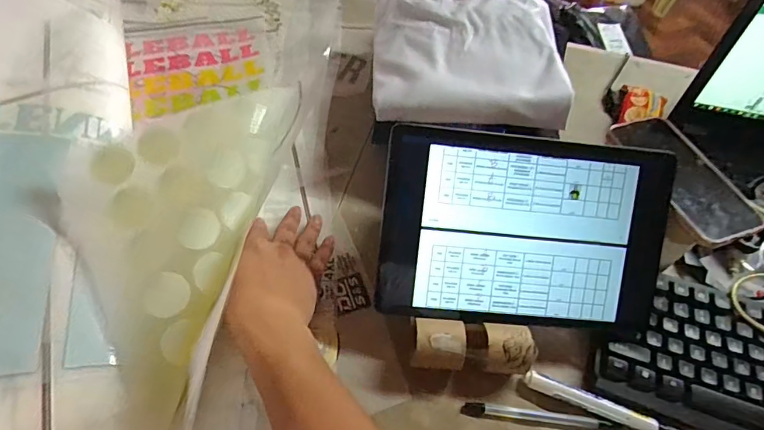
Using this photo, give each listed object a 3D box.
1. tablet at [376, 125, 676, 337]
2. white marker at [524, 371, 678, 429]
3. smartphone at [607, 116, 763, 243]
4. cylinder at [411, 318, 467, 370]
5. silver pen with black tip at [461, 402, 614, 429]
[{"bbox_3d":[0.125,0.019,0.408,0.248,0.011,0.171,5,96,-5],"label":"tablet"},{"bbox_3d":[0.192,0.165,0.401,0.139,0.014,0.015,19,56,9],"label":"white marker"},{"bbox_3d":[0.284,-0.040,0.437,0.076,0.011,0.147,-17,58,-15],"label":"smartphone"},{"bbox_3d":[0.048,0.116,0.403,0.043,0.043,0.040,9,55,2],"label":"cylinder"},{"bbox_3d":[0.135,0.176,0.405,0.130,0.012,0.011,6,55,0],"label":"silver pen with black tip"}]

